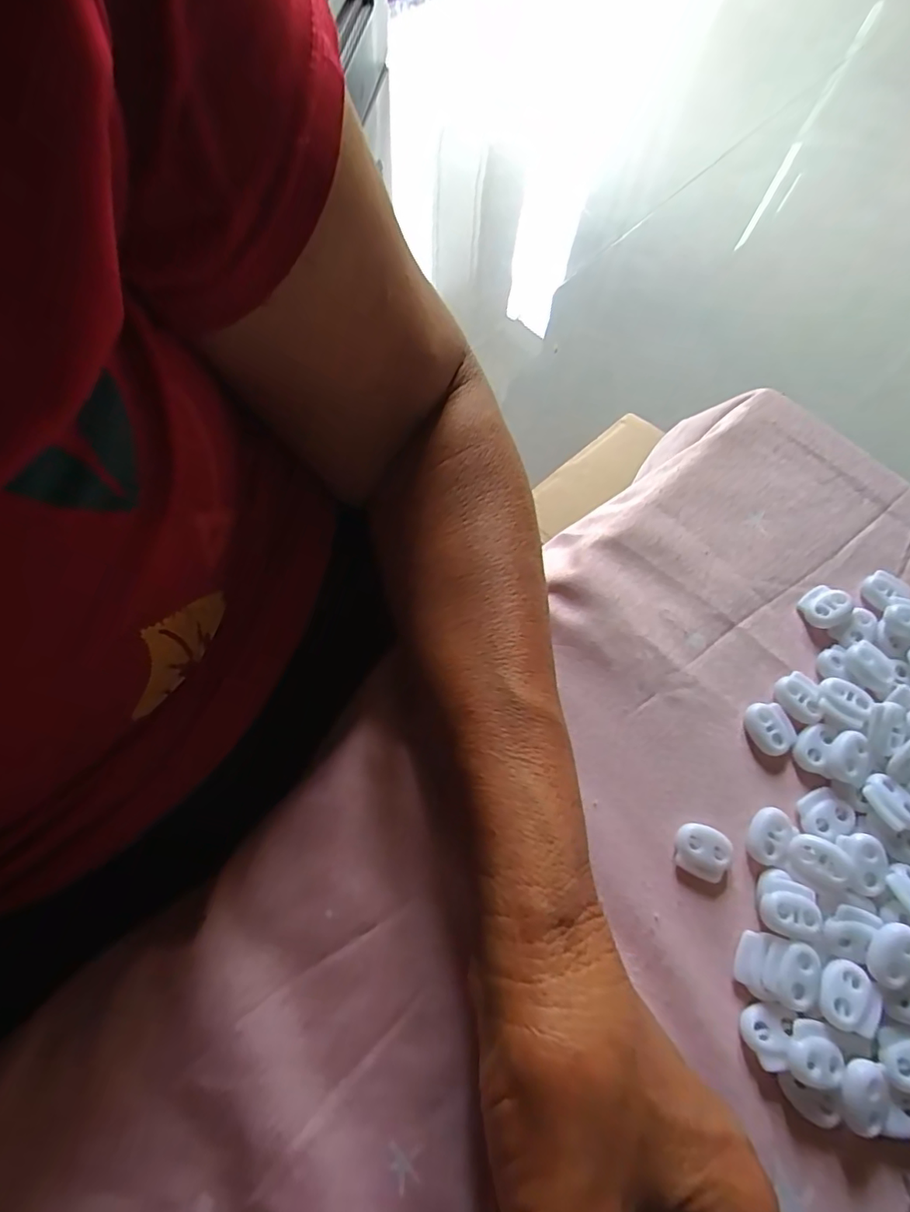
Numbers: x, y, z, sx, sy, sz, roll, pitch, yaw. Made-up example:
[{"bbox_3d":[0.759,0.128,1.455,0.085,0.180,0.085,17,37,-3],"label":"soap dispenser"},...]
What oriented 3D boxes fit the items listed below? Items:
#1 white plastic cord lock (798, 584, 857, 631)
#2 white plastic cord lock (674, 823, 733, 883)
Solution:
[{"bbox_3d":[0.172,0.001,0.260,0.020,0.010,0.019,-42,77,-16],"label":"white plastic cord lock"},{"bbox_3d":[0.099,0.098,0.222,0.021,0.006,0.019,21,70,5],"label":"white plastic cord lock"}]

